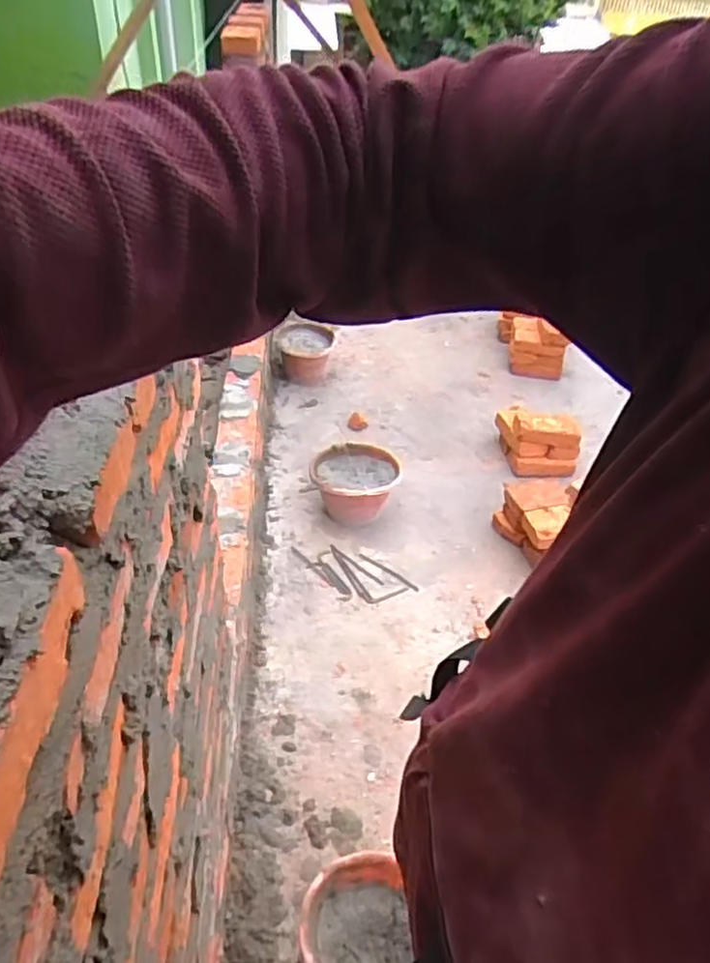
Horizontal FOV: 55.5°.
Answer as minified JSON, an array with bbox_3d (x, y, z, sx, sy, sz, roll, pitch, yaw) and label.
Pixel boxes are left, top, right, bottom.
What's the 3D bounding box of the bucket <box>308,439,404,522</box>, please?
[{"bbox_3d":[-0.001,0.018,1.995,0.253,0.174,0.223,10,40,8],"label":"bucket"}]

